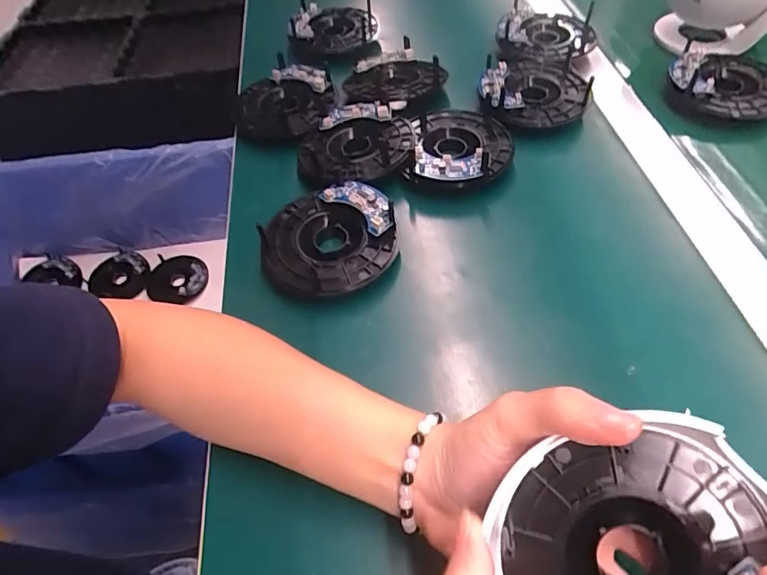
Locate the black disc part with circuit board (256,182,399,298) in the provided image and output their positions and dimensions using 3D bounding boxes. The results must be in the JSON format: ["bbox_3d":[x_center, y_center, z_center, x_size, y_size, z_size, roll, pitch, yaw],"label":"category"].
[{"bbox_3d":[-0.040,-0.036,0.359,0.096,0.028,0.091,-6,54,1],"label":"black disc part with circuit board"}]

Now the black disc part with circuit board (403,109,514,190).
[{"bbox_3d":[0.065,-0.122,0.410,0.084,0.027,0.094,2,54,7],"label":"black disc part with circuit board"}]

